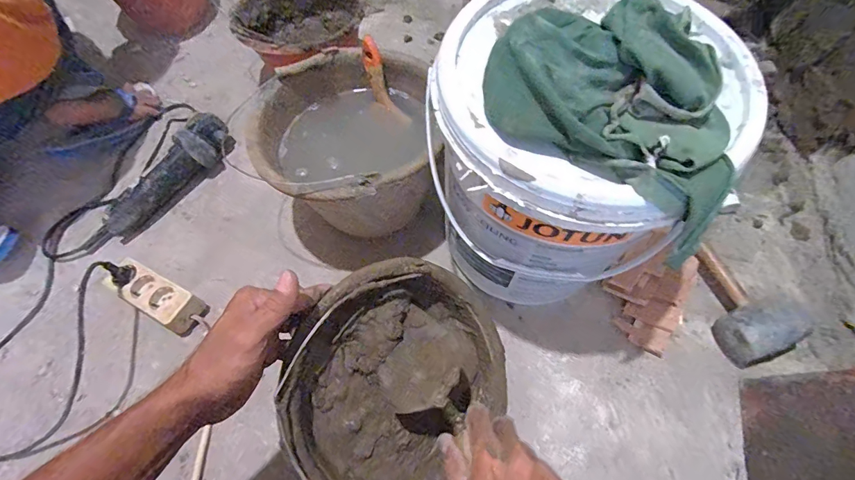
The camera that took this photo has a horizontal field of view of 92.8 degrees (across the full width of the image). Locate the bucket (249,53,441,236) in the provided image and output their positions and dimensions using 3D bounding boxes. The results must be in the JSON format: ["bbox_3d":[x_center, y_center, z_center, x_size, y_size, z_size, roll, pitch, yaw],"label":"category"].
[{"bbox_3d":[-0.123,-0.132,0.652,0.246,0.204,0.271,6,63,4],"label":"bucket"}]

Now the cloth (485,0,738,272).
[{"bbox_3d":[0.171,-0.127,0.347,0.225,0.086,0.170,39,69,19],"label":"cloth"}]

